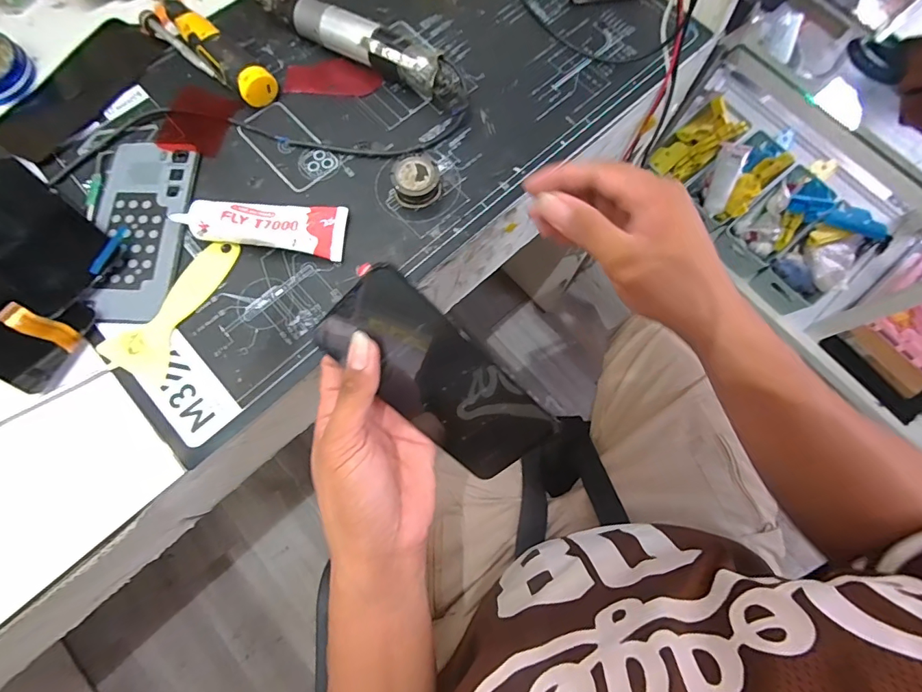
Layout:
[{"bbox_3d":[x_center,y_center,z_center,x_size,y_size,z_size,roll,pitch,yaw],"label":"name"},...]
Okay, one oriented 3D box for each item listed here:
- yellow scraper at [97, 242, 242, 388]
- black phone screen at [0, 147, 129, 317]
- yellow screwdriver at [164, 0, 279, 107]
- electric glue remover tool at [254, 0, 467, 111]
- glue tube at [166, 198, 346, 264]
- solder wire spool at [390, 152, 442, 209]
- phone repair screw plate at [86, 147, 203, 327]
[{"bbox_3d":[-0.218,-0.033,0.342,0.050,0.004,0.119,26,75,5],"label":"yellow scraper"},{"bbox_3d":[-0.349,-0.095,0.354,0.161,0.012,0.081,33,76,7],"label":"black phone screen"},{"bbox_3d":[-0.213,-0.260,0.393,0.032,0.029,0.131,-42,80,-12],"label":"yellow screwdriver"},{"bbox_3d":[-0.090,-0.269,0.396,0.227,0.039,0.034,32,76,7],"label":"electric glue remover tool"},{"bbox_3d":[-0.156,-0.096,0.352,0.124,0.027,0.042,5,74,0],"label":"glue tube"},{"bbox_3d":[-0.037,-0.135,0.367,0.037,0.024,0.037,0,75,-2],"label":"solder wire spool"},{"bbox_3d":[-0.254,-0.094,0.358,0.064,0.004,0.153,0,75,-2],"label":"phone repair screw plate"}]

